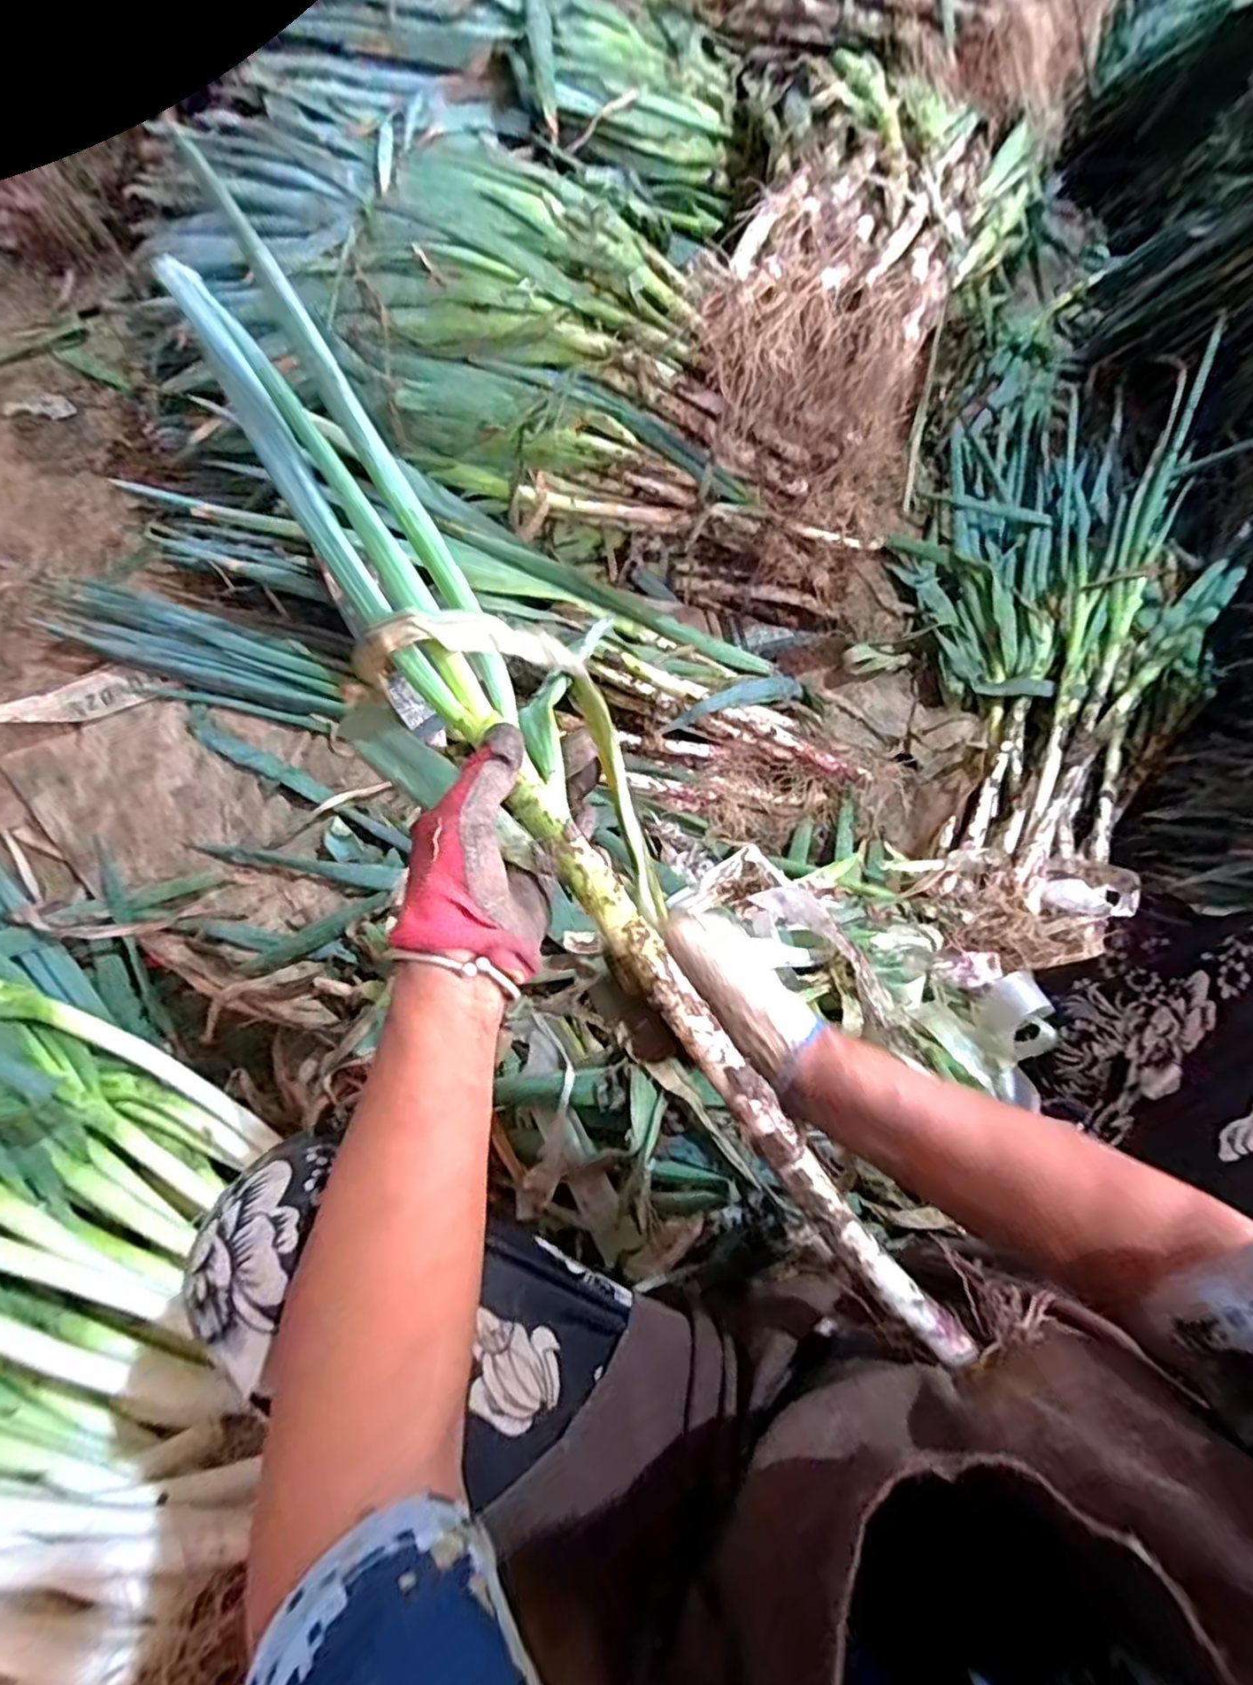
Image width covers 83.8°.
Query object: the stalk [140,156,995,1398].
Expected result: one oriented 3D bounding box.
[{"bbox_3d":[-0.041,-0.049,0.386,0.090,0.048,0.704,-33,85,-12],"label":"stalk"}]

